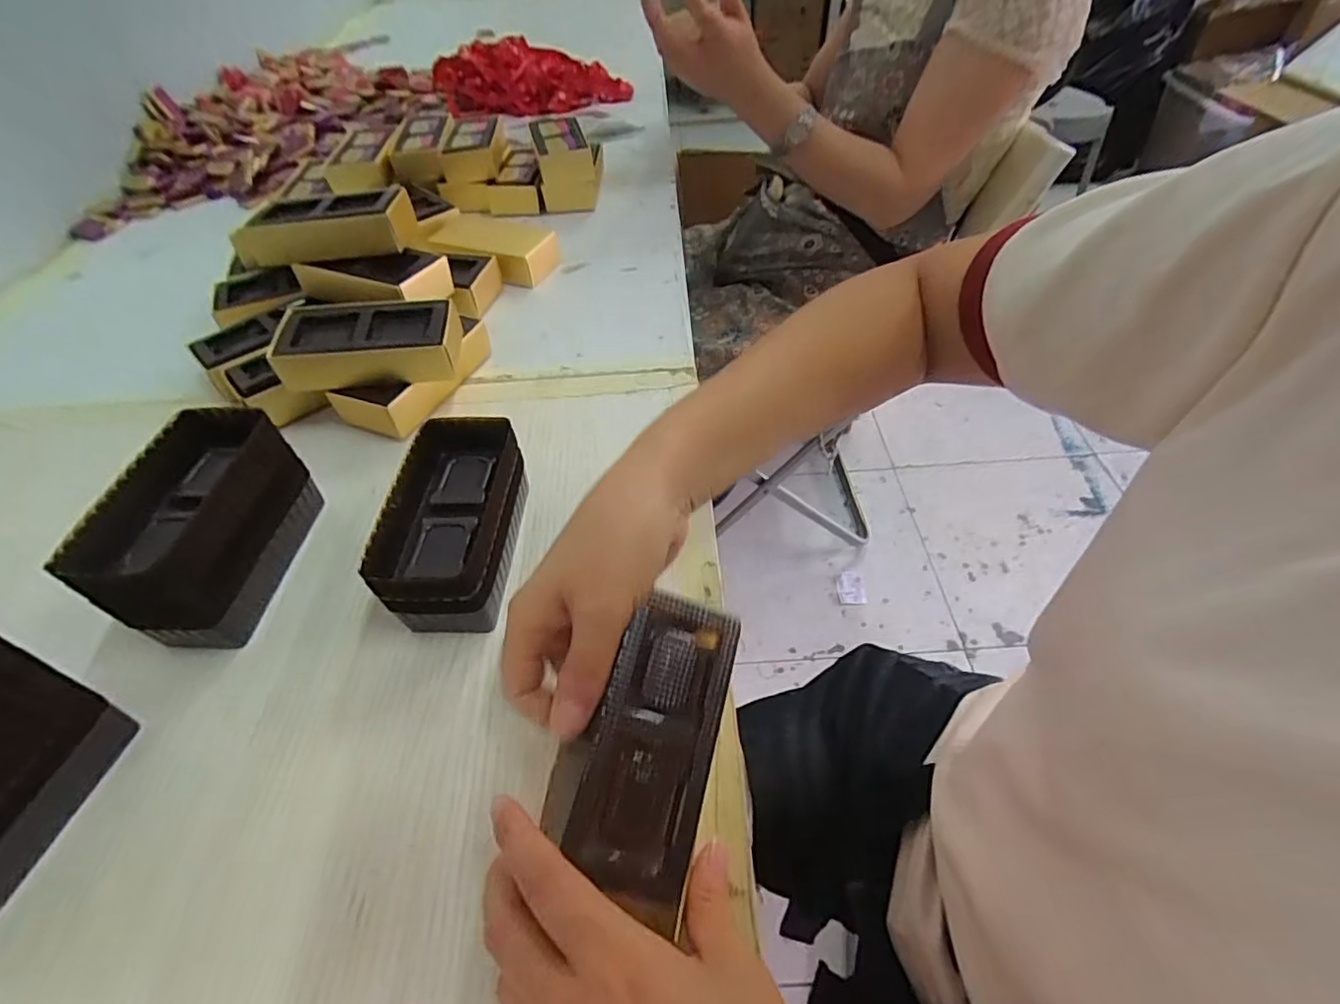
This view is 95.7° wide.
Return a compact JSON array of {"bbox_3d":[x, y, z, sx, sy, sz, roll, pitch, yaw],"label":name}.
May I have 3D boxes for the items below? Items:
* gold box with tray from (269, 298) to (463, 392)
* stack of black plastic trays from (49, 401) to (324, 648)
[{"bbox_3d":[-0.212,-0.113,0.431,0.112,0.037,0.063,-7,49,-2],"label":"gold box with tray"},{"bbox_3d":[-0.259,0.016,0.344,0.065,0.076,0.123,0,49,3],"label":"stack of black plastic trays"}]

